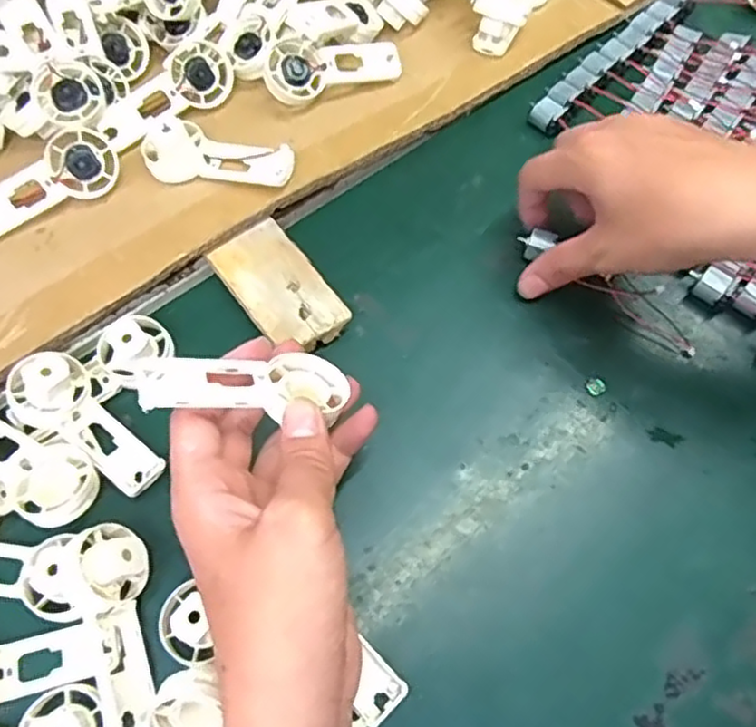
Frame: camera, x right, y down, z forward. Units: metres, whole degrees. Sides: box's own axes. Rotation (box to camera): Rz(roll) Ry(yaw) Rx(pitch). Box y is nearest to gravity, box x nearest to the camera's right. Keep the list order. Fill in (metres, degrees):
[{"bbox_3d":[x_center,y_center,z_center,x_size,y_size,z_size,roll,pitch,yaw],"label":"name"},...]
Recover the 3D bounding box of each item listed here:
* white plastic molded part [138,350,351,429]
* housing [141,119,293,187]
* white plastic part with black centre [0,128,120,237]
[{"bbox_3d":[-0.056,0.011,0.298,0.094,0.012,0.037,0,55,-35],"label":"white plastic molded part"},{"bbox_3d":[-0.100,-0.130,0.412,0.095,0.021,0.033,4,63,2],"label":"housing"},{"bbox_3d":[-0.201,-0.106,0.402,0.091,0.038,0.007,-31,24,-6],"label":"white plastic part with black centre"}]

